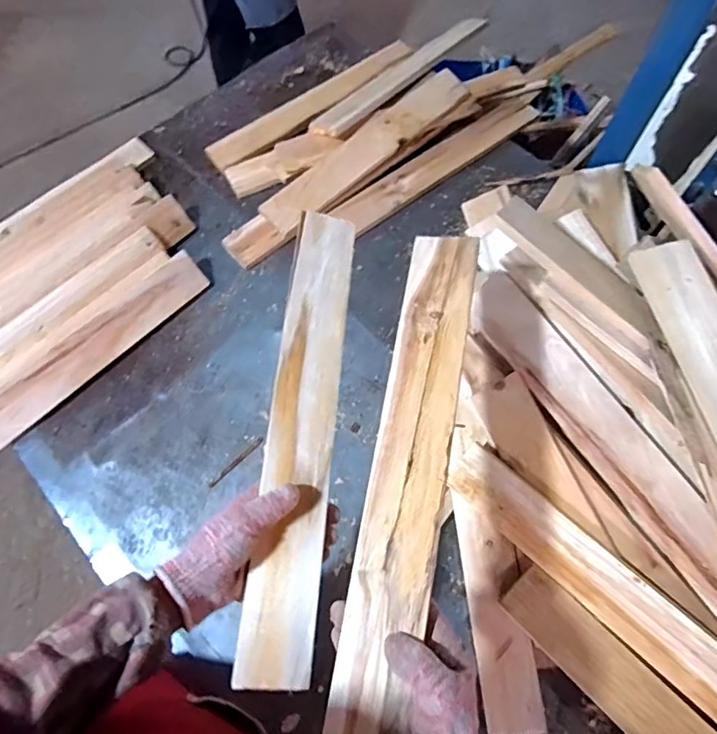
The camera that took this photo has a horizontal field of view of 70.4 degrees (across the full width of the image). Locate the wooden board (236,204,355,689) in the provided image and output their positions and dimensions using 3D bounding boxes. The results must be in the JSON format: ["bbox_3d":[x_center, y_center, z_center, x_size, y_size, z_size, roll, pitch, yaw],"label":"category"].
[{"bbox_3d":[-0.055,0.056,0.535,0.069,0.010,0.487,11,70,-13],"label":"wooden board"}]

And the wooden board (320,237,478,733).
[{"bbox_3d":[0.045,0.093,0.458,0.066,0.016,0.486,11,71,5],"label":"wooden board"}]

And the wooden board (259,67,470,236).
[{"bbox_3d":[0.019,-0.394,0.914,0.447,0.019,0.077,-42,87,-12],"label":"wooden board"}]

